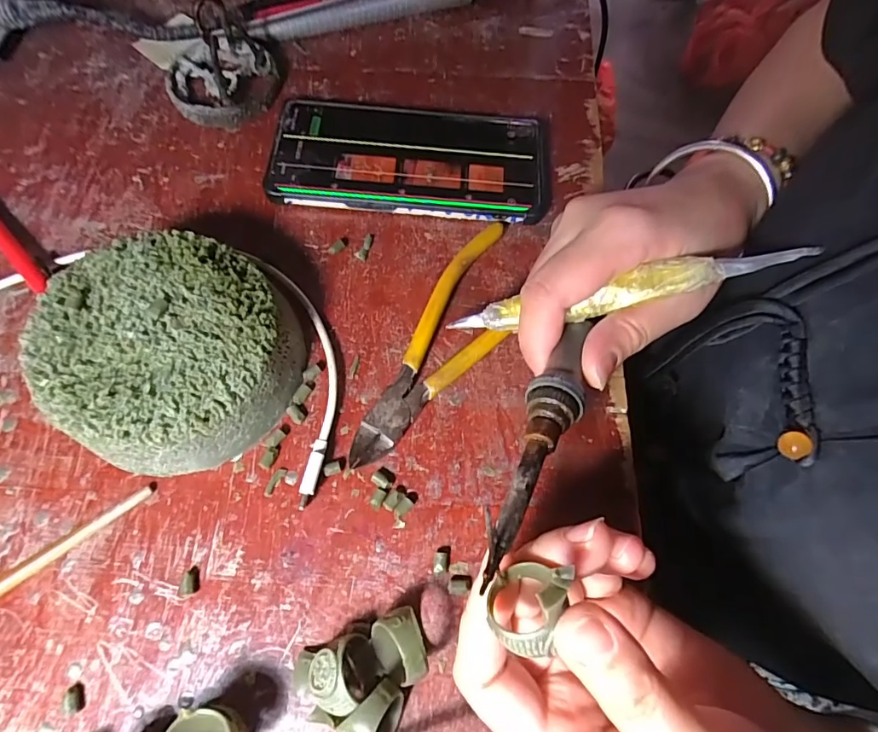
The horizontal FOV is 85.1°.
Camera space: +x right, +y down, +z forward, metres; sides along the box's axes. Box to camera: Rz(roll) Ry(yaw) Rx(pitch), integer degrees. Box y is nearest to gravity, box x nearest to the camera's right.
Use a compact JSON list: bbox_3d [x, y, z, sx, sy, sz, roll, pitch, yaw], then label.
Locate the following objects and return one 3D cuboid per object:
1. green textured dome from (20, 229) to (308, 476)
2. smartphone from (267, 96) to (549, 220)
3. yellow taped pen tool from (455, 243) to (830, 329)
[{"bbox_3d":[-0.117,-0.008,0.221,0.104,0.045,0.099,1,68,-2],"label":"green textured dome"},{"bbox_3d":[-0.015,-0.128,0.293,0.164,0.013,0.078,3,68,-1],"label":"smartphone"},{"bbox_3d":[0.074,-0.031,0.209,0.147,0.008,0.013,-10,67,22],"label":"yellow taped pen tool"}]

